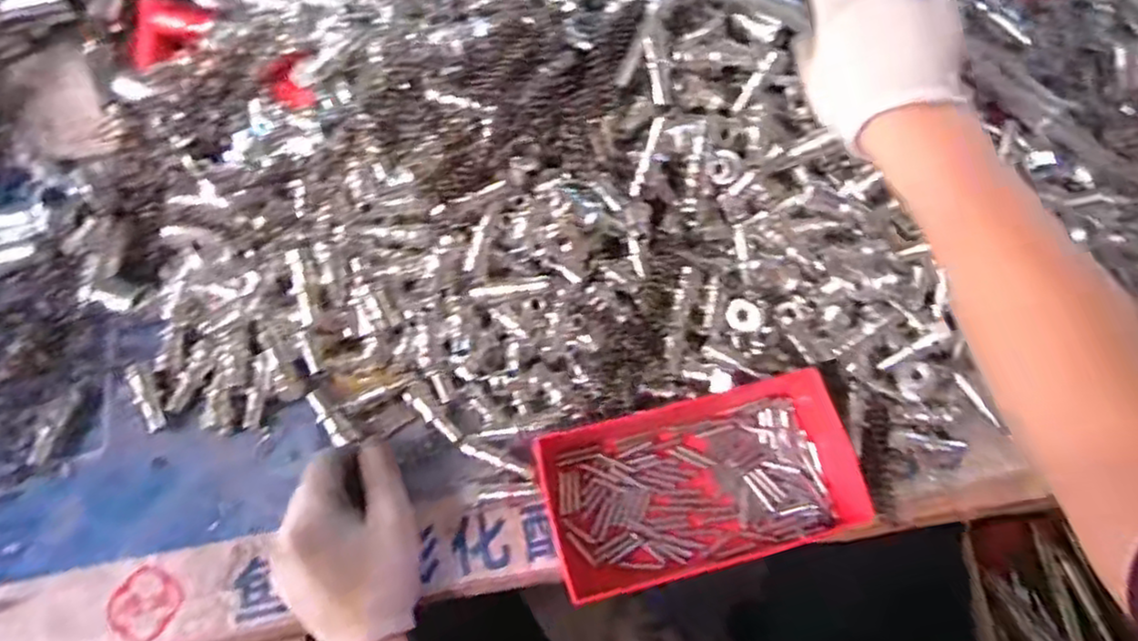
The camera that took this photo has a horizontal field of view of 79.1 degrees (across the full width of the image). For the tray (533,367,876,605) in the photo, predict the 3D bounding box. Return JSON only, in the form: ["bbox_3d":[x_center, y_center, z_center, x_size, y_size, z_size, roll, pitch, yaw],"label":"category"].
[{"bbox_3d":[0.087,0.102,0.448,0.203,0.054,0.109,-13,69,-6],"label":"tray"}]

